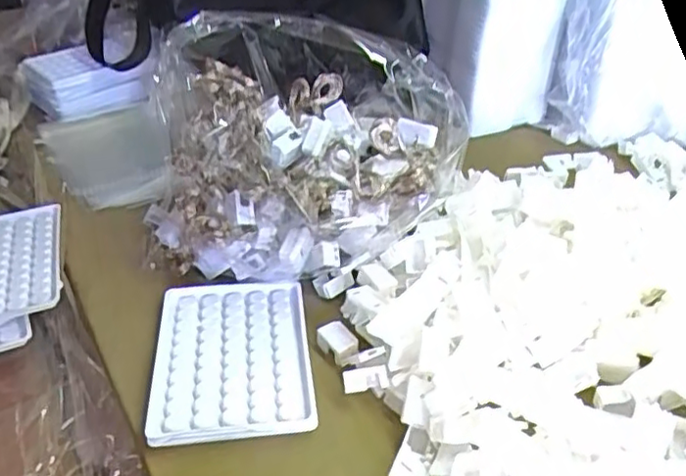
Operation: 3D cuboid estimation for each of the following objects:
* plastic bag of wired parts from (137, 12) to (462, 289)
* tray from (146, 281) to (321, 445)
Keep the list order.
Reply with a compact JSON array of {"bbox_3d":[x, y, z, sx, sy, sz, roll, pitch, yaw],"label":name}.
[{"bbox_3d":[-0.025,-0.067,0.477,0.217,0.136,0.167,8,38,13],"label":"plastic bag of wired parts"},{"bbox_3d":[-0.070,0.073,0.413,0.094,0.013,0.127,-6,37,-5],"label":"tray"}]

